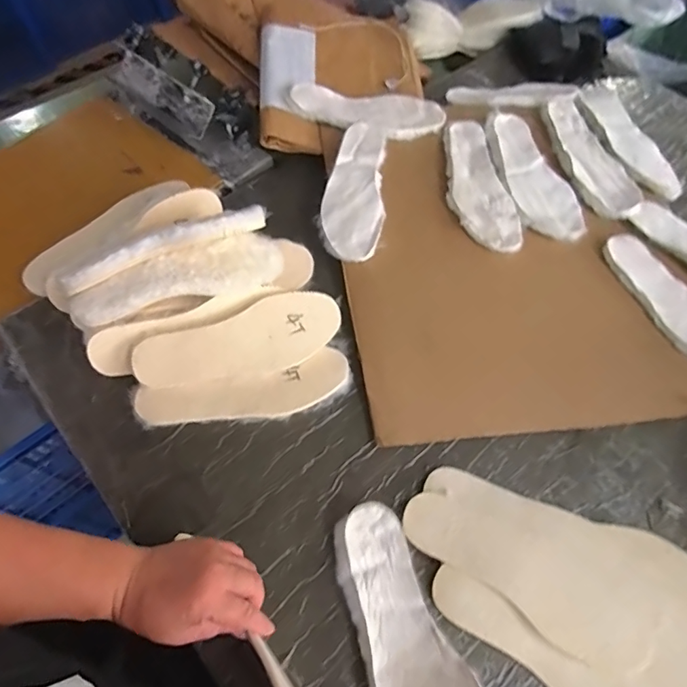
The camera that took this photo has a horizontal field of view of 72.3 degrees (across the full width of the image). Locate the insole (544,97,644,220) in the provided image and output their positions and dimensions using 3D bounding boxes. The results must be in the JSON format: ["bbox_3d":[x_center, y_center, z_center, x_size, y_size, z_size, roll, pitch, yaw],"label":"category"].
[{"bbox_3d":[0.406,-0.318,0.786,0.089,0.017,0.261,-12,61,-8],"label":"insole"}]

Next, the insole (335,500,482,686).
[{"bbox_3d":[0.060,0.284,0.447,0.086,0.033,0.256,-19,54,-12],"label":"insole"}]

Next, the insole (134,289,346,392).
[{"bbox_3d":[-0.128,0.002,0.599,0.254,0.009,0.089,-21,92,-11],"label":"insole"}]

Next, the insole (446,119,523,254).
[{"bbox_3d":[0.208,-0.257,0.747,0.096,0.015,0.266,-9,61,-6],"label":"insole"}]

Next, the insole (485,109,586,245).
[{"bbox_3d":[0.311,-0.278,0.768,0.104,0.011,0.266,-7,66,-7],"label":"insole"}]

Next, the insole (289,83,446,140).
[{"bbox_3d":[0.042,-0.394,0.807,0.258,0.013,0.103,2,68,-6],"label":"insole"}]

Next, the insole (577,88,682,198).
[{"bbox_3d":[0.494,-0.361,0.824,0.090,0.016,0.277,-12,64,-12],"label":"insole"}]

